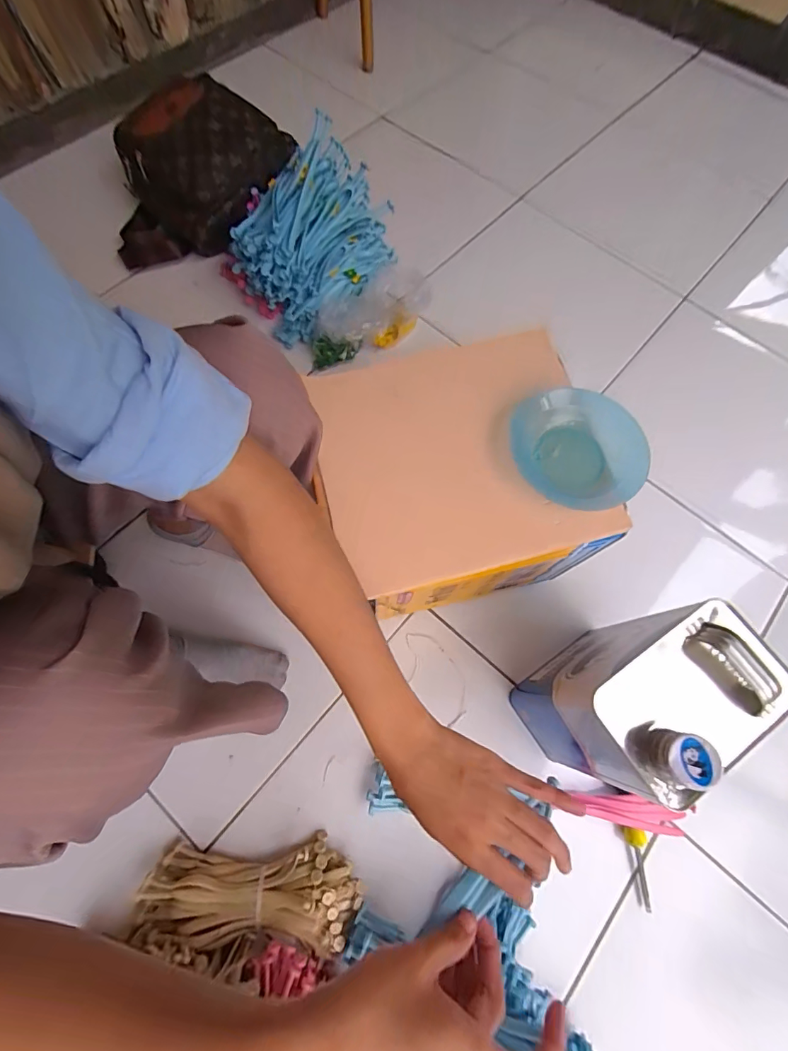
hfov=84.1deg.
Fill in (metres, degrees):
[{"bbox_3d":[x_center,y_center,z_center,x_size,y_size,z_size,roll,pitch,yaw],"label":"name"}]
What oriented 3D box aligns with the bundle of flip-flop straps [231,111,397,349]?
[{"bbox_3d":[-0.148,-0.486,0.717,0.200,0.191,0.258,39,72,12],"label":"bundle of flip-flop straps"}]

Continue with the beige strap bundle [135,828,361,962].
[{"bbox_3d":[-0.157,0.399,0.488,0.234,0.053,0.090,6,69,0],"label":"beige strap bundle"}]

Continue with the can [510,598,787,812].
[{"bbox_3d":[0.251,0.173,0.466,0.172,0.255,0.104,-38,75,-15],"label":"can"}]

